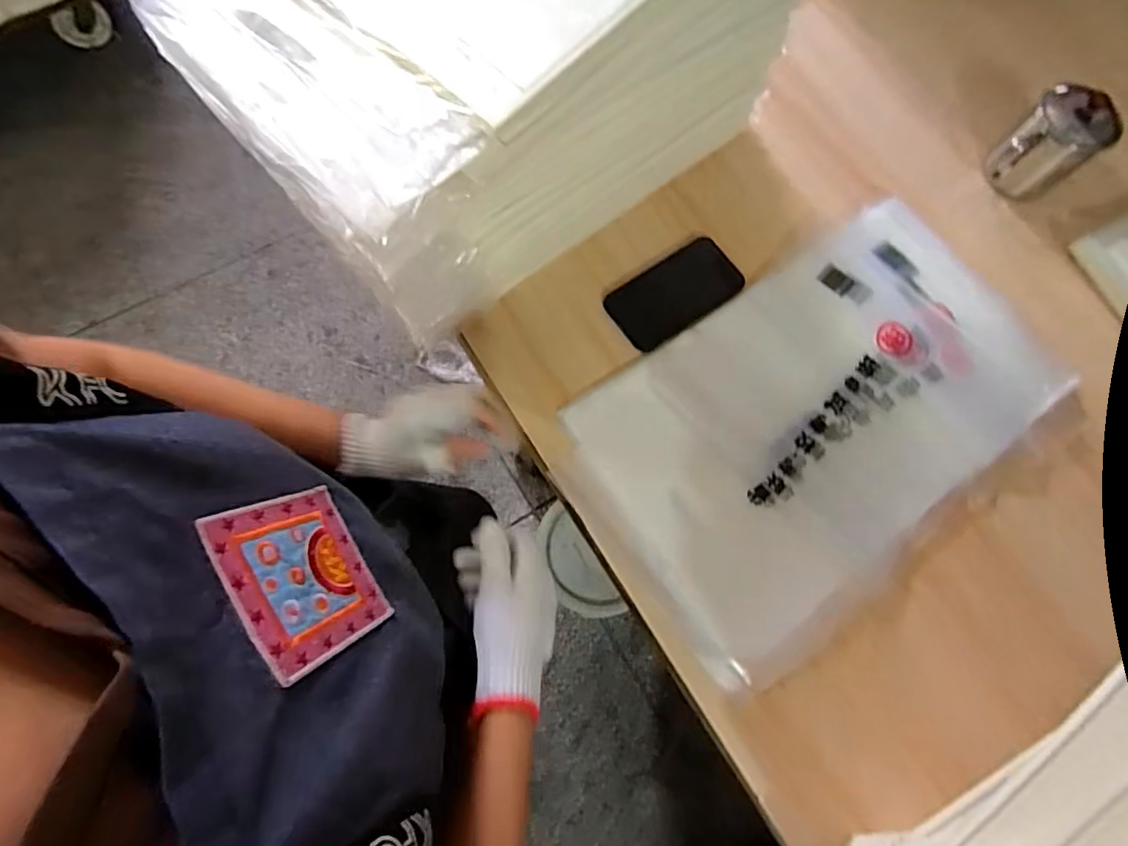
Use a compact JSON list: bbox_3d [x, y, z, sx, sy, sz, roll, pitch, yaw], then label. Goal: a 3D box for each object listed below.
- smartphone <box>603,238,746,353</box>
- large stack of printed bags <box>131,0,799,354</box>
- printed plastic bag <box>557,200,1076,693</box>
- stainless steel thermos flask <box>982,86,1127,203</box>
[{"bbox_3d":[0.123,-0.142,0.626,0.146,0.007,0.079,-33,78,-12],"label":"smartphone"},{"bbox_3d":[-0.051,-0.323,0.495,0.450,0.245,0.278,-41,80,-13],"label":"large stack of printed bags"},{"bbox_3d":[0.264,-0.011,0.580,0.493,0.015,0.301,-35,79,-10],"label":"printed plastic bag"},{"bbox_3d":[0.552,-0.317,0.646,0.078,0.091,0.082,1,74,-3],"label":"stainless steel thermos flask"}]

